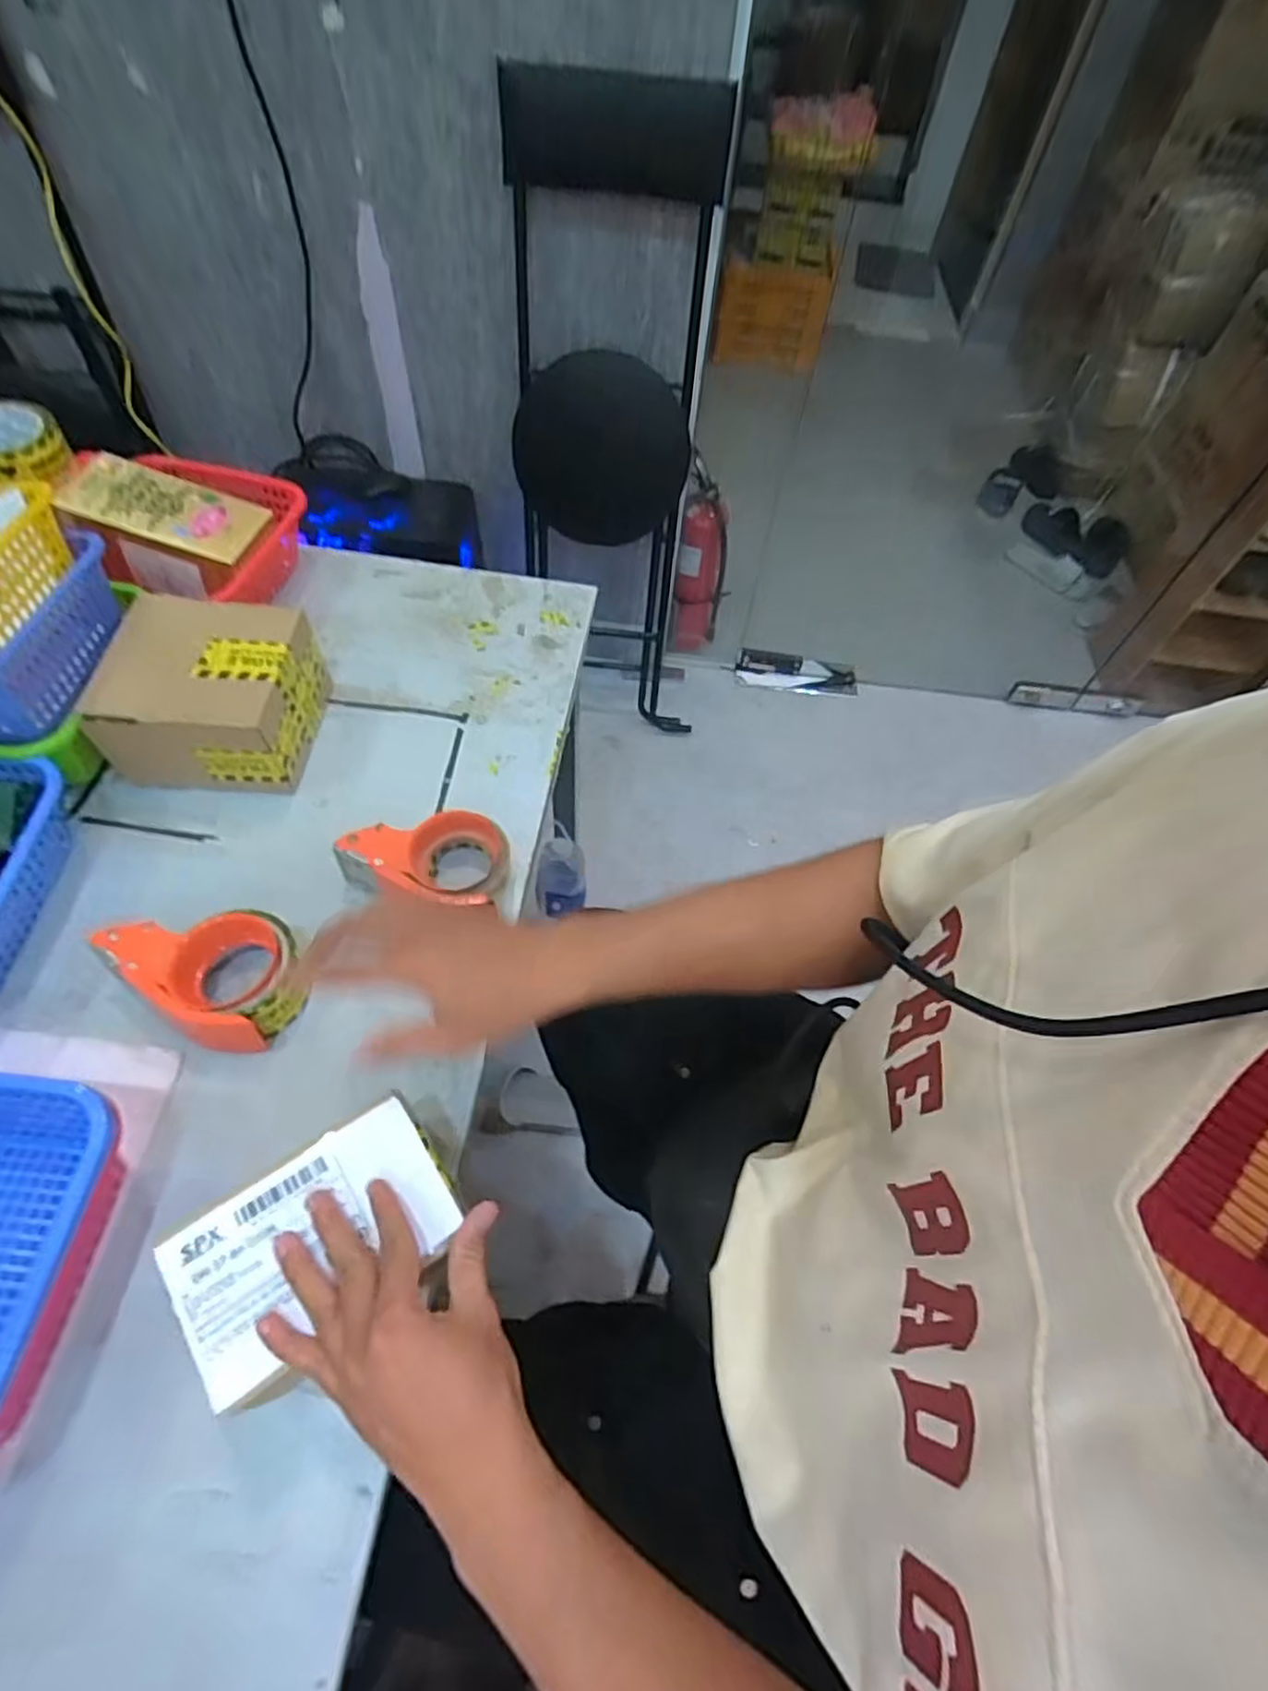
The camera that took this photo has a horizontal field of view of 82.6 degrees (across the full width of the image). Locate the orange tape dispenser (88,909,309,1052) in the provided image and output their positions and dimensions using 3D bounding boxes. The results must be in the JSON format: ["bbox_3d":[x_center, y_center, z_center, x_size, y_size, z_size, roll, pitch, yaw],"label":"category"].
[{"bbox_3d":[-0.325,0.093,0.564,0.139,0.061,0.102,31,60,14],"label":"orange tape dispenser"}]

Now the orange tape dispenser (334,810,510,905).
[{"bbox_3d":[-0.178,0.013,0.630,0.137,0.062,0.091,15,57,5],"label":"orange tape dispenser"}]

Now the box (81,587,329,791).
[{"bbox_3d":[-0.388,-0.139,0.672,0.156,0.109,0.151,3,57,-3],"label":"box"}]

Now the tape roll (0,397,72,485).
[{"bbox_3d":[-0.651,-0.414,0.748,0.107,0.043,0.101,-26,63,-20],"label":"tape roll"}]

